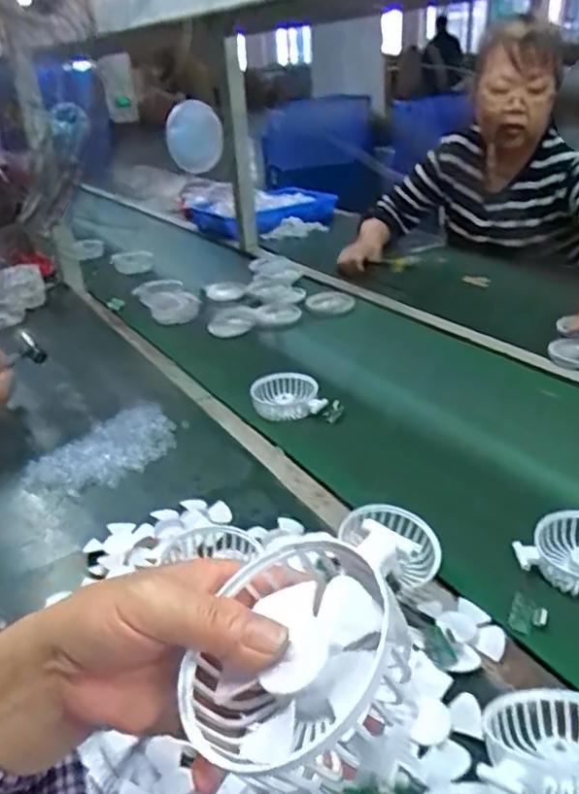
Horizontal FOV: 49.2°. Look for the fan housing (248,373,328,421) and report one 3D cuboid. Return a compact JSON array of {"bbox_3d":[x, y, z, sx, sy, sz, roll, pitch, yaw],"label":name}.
[{"bbox_3d":[-0.005,0.001,0.857,0.090,0.037,0.077,-7,29,-6],"label":"fan housing"}]

